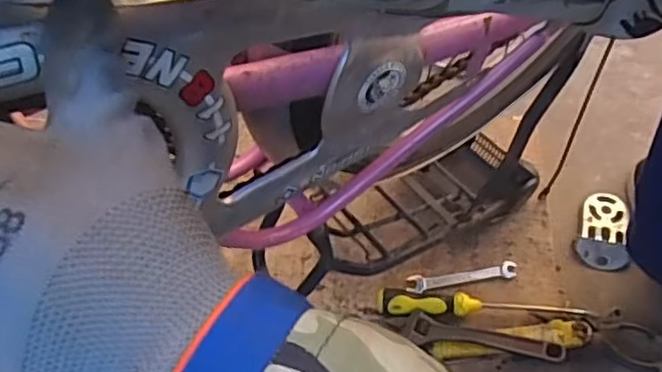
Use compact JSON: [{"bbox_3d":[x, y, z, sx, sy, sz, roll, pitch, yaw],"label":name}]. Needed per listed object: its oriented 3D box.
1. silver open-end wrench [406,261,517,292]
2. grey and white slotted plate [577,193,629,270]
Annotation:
[{"bbox_3d":[0.158,0.110,0.797,0.132,0.004,0.022,-5,62,-6],"label":"silver open-end wrench"},{"bbox_3d":[0.345,0.053,0.830,0.057,0.023,0.104,15,61,5],"label":"grey and white slotted plate"}]

